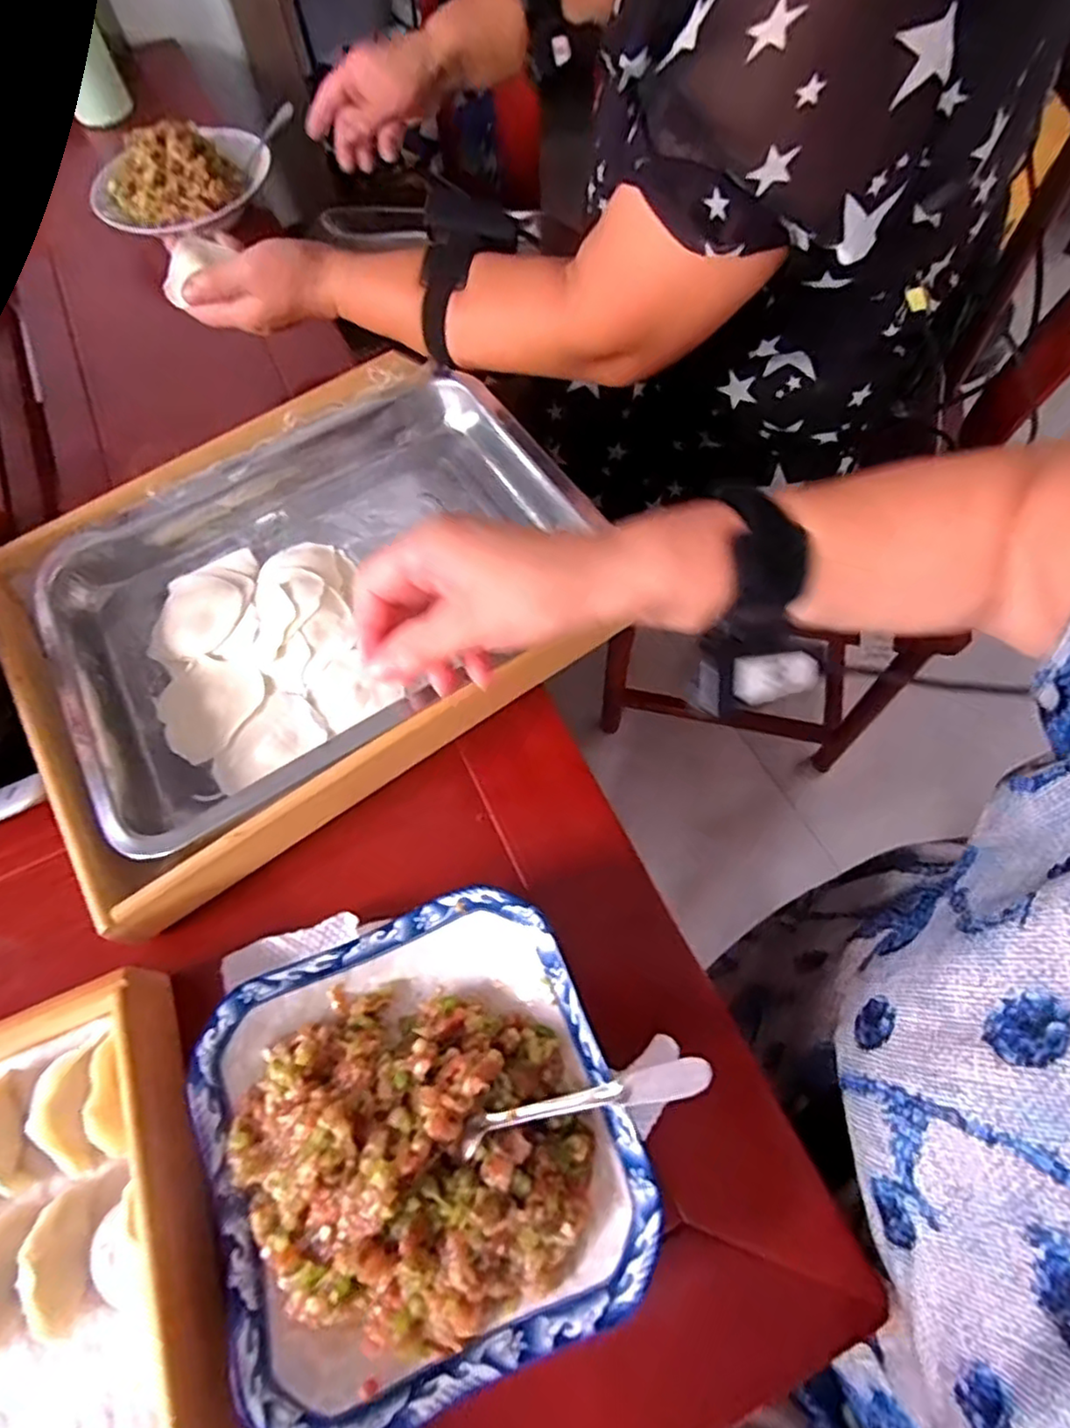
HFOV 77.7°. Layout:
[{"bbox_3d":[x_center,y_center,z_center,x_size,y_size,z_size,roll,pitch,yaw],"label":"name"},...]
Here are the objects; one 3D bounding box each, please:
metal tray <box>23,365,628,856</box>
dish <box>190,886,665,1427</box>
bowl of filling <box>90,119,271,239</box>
[{"bbox_3d":[-0.151,-0.092,0.452,0.355,0.053,0.271,-36,67,-15],"label":"metal tray"},{"bbox_3d":[-0.048,0.188,0.304,0.199,0.054,0.186,-21,64,-9],"label":"dish"},{"bbox_3d":[-0.343,-0.529,0.663,0.141,0.074,0.161,25,67,14],"label":"bowl of filling"}]

